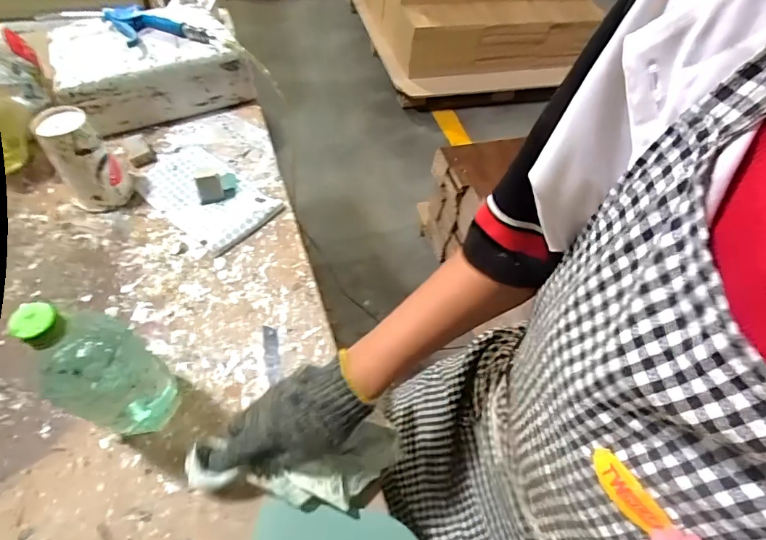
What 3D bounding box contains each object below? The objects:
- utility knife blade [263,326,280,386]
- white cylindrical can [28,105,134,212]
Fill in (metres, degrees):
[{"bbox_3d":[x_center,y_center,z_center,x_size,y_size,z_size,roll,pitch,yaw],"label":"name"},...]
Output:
[{"bbox_3d":[-0.132,0.098,0.528,0.018,0.004,0.072,-9,56,-8],"label":"utility knife blade"},{"bbox_3d":[-0.409,-0.150,0.613,0.069,0.125,0.065,1,55,-1],"label":"white cylindrical can"}]

